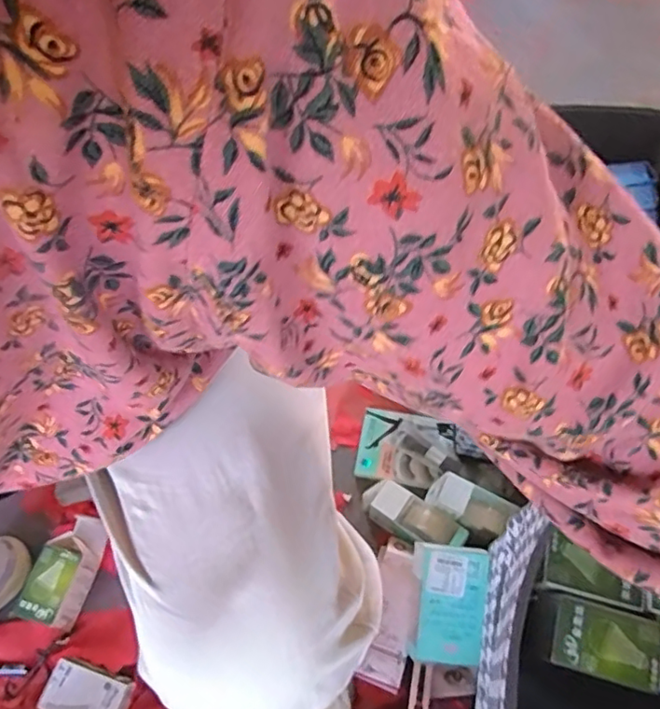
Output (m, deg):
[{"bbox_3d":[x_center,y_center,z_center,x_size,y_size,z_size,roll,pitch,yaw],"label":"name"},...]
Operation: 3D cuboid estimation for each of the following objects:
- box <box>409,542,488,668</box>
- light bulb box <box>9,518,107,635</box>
[{"bbox_3d":[0.117,0.249,0.575,0.069,0.027,0.108,7,64,7],"label":"box"},{"bbox_3d":[-0.315,0.255,0.684,0.059,0.044,0.124,14,65,10],"label":"light bulb box"}]

